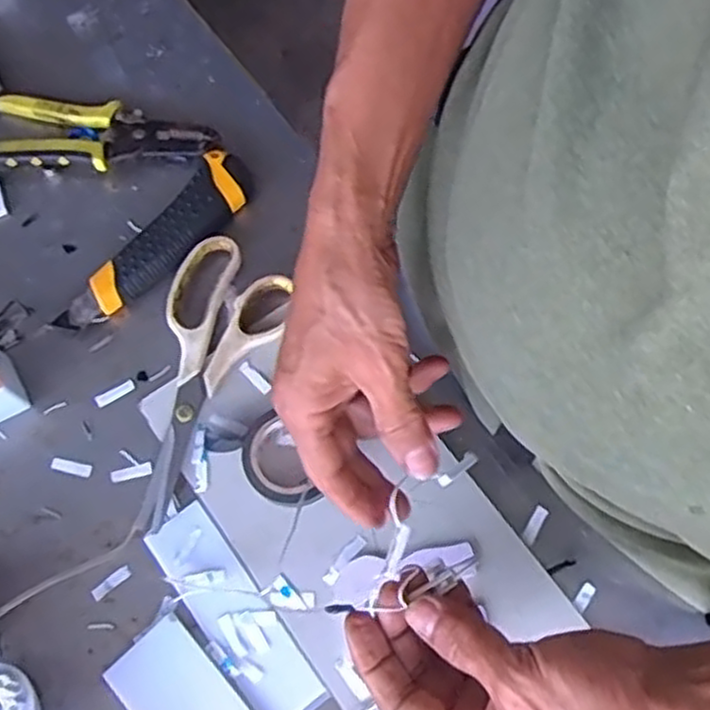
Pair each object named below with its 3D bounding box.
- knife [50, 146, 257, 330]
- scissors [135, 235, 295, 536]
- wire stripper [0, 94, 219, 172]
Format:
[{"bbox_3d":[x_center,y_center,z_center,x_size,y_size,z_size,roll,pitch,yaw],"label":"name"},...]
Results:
[{"bbox_3d":[-0.130,-0.074,0.506,0.037,0.018,0.159,38,75,12],"label":"knife"},{"bbox_3d":[-0.093,0.017,0.477,0.075,0.015,0.190,12,71,3],"label":"scissors"},{"bbox_3d":[-0.183,-0.158,0.535,0.161,0.017,0.058,2,71,0],"label":"wire stripper"}]

